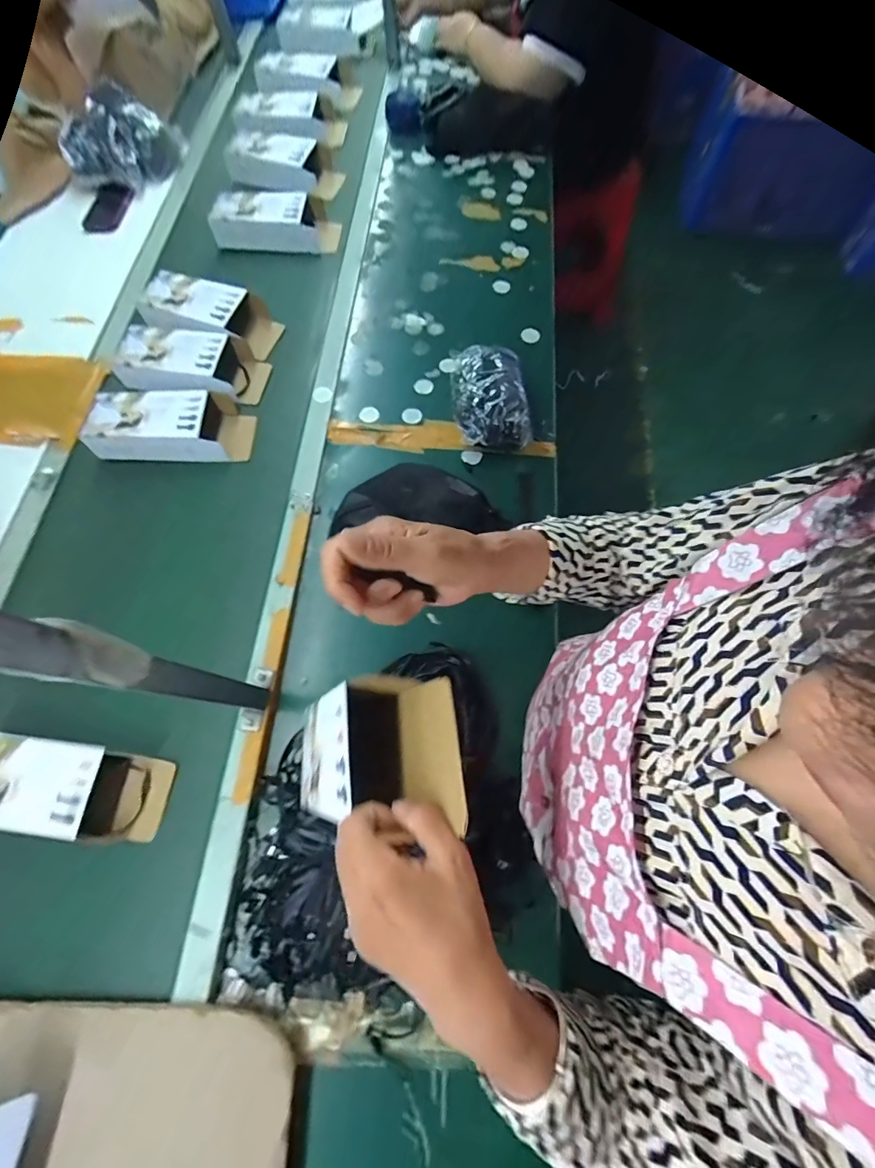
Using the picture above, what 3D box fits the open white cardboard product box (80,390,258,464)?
[{"bbox_3d":[-0.449,-0.269,0.723,0.251,0.055,0.117,0,70,0],"label":"open white cardboard product box"}]

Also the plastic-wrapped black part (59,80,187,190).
[{"bbox_3d":[-0.720,-1.003,0.967,0.214,0.096,0.196,14,71,6],"label":"plastic-wrapped black part"}]

